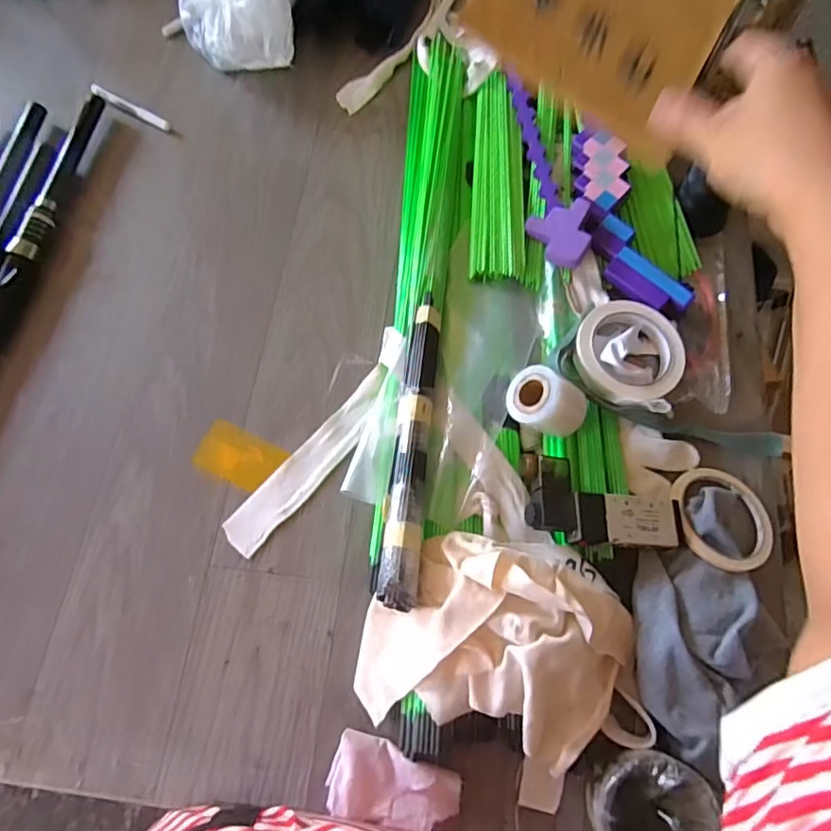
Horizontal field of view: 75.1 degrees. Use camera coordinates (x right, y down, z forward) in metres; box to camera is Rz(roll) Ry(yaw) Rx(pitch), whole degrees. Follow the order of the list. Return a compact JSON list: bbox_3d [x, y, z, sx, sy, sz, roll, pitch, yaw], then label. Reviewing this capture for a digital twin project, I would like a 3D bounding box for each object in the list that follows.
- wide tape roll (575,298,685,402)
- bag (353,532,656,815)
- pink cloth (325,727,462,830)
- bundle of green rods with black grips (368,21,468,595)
[{"bbox_3d":[0.203,-0.062,0.515,0.100,0.015,0.104,0,70,1],"label":"wide tape roll"},{"bbox_3d":[0.074,0.188,0.427,0.223,0.086,0.179,24,72,9],"label":"bag"},{"bbox_3d":[-0.017,0.287,0.419,0.098,0.023,0.055,14,71,6],"label":"pink cloth"},{"bbox_3d":[-0.008,-0.155,0.551,0.090,0.079,0.659,4,70,2],"label":"bundle of green rods with black grips"}]

